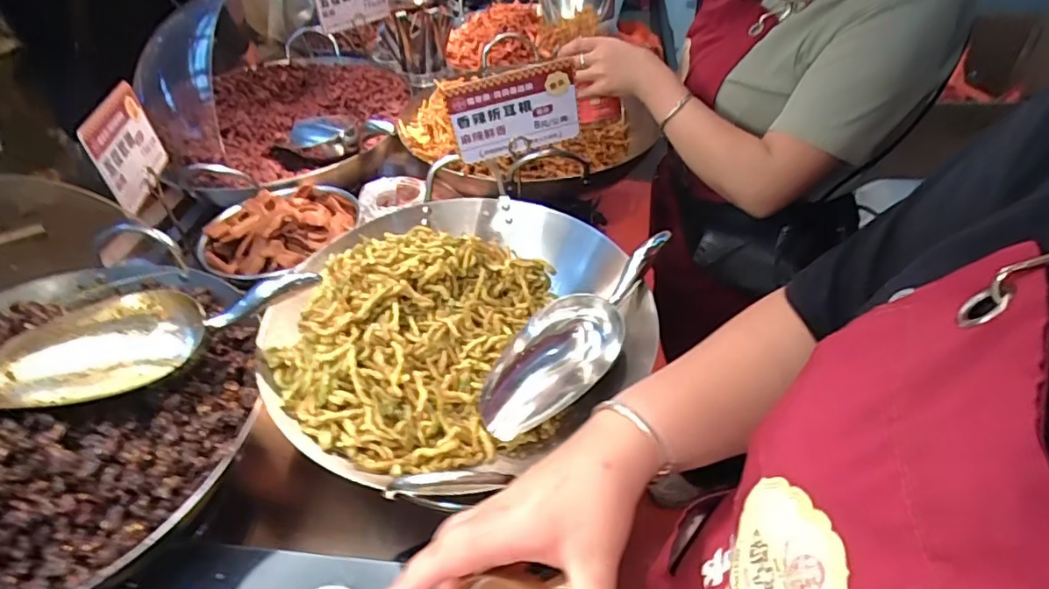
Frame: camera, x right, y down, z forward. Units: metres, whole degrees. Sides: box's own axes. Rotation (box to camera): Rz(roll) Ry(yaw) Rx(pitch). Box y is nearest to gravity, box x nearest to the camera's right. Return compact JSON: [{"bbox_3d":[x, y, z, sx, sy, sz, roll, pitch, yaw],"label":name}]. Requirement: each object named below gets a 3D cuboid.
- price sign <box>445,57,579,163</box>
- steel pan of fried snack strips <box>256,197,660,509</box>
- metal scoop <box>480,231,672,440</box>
[{"bbox_3d":[-0.012,-0.195,0.613,0.134,0.101,0.011,-13,50,2],"label":"price sign"},{"bbox_3d":[-0.076,0.031,0.594,0.368,0.107,0.294,-30,48,-25],"label":"steel pan of fried snack strips"},{"bbox_3d":[0.059,0.043,0.580,0.256,0.045,0.093,-46,53,-9],"label":"metal scoop"}]

